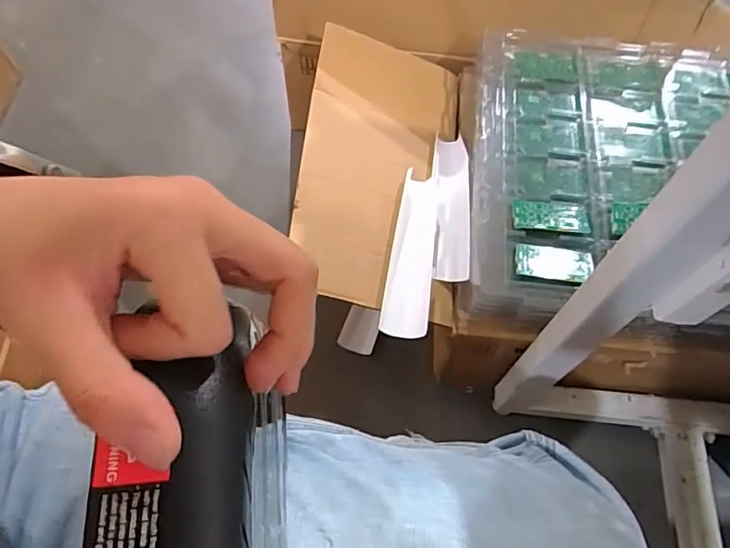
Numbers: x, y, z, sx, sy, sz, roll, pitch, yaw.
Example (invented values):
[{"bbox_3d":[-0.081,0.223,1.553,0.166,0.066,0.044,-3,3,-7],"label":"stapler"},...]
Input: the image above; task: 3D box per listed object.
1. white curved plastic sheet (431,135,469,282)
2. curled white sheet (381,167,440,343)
[{"bbox_3d":[0.124,-0.098,0.770,0.055,0.020,0.238,4,64,2],"label":"white curved plastic sheet"},{"bbox_3d":[0.066,-0.030,0.715,0.057,0.032,0.246,9,64,4],"label":"curled white sheet"}]

